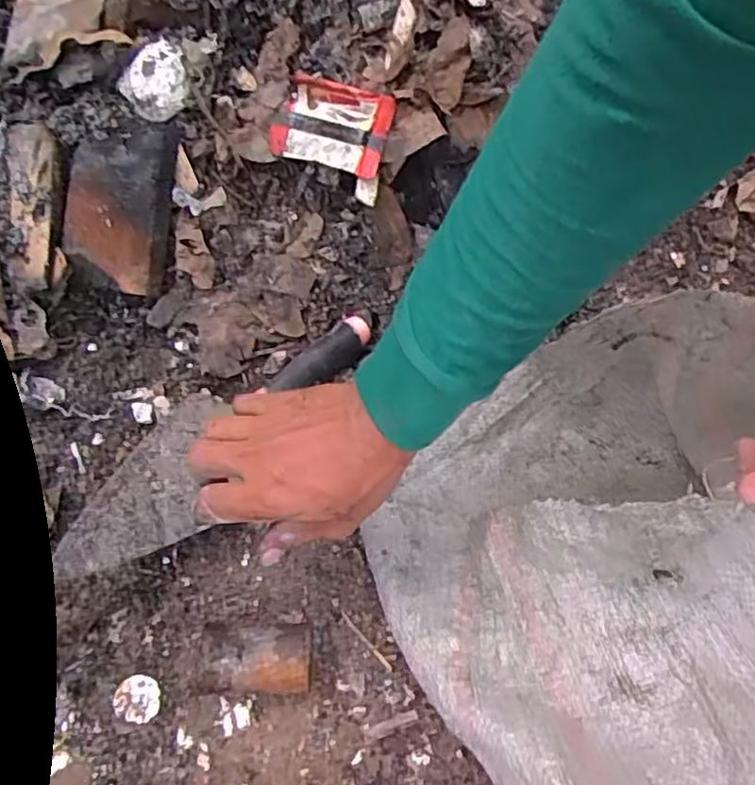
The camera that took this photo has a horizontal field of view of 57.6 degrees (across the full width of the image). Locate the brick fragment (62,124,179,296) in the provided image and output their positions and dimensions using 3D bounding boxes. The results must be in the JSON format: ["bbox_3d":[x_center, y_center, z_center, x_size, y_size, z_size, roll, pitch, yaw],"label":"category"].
[{"bbox_3d":[-0.235,-0.171,0.629,0.087,0.023,0.149,7,96,-14],"label":"brick fragment"}]

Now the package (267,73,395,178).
[{"bbox_3d":[-0.040,-0.225,0.579,0.103,0.016,0.067,21,98,20],"label":"package"}]

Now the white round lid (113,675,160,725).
[{"bbox_3d":[-0.193,0.245,0.549,0.036,0.004,0.033,-1,71,4],"label":"white round lid"}]

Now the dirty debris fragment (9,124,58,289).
[{"bbox_3d":[-0.308,-0.168,0.614,0.047,0.019,0.144,1,91,0],"label":"dirty debris fragment"}]

